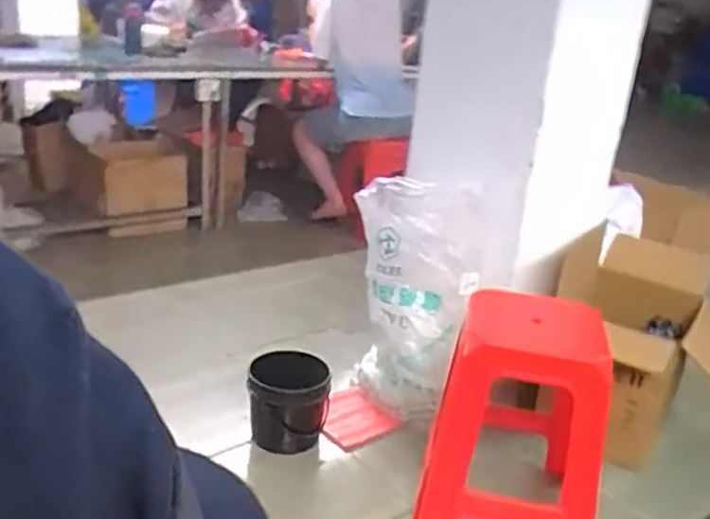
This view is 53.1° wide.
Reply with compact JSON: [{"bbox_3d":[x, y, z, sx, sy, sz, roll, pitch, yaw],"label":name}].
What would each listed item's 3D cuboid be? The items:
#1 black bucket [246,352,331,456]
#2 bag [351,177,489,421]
[{"bbox_3d":[-0.158,0.344,1.695,0.181,0.205,0.181,4,20,-2],"label":"black bucket"},{"bbox_3d":[0.141,0.095,1.750,0.284,0.542,0.297,6,20,3],"label":"bag"}]

